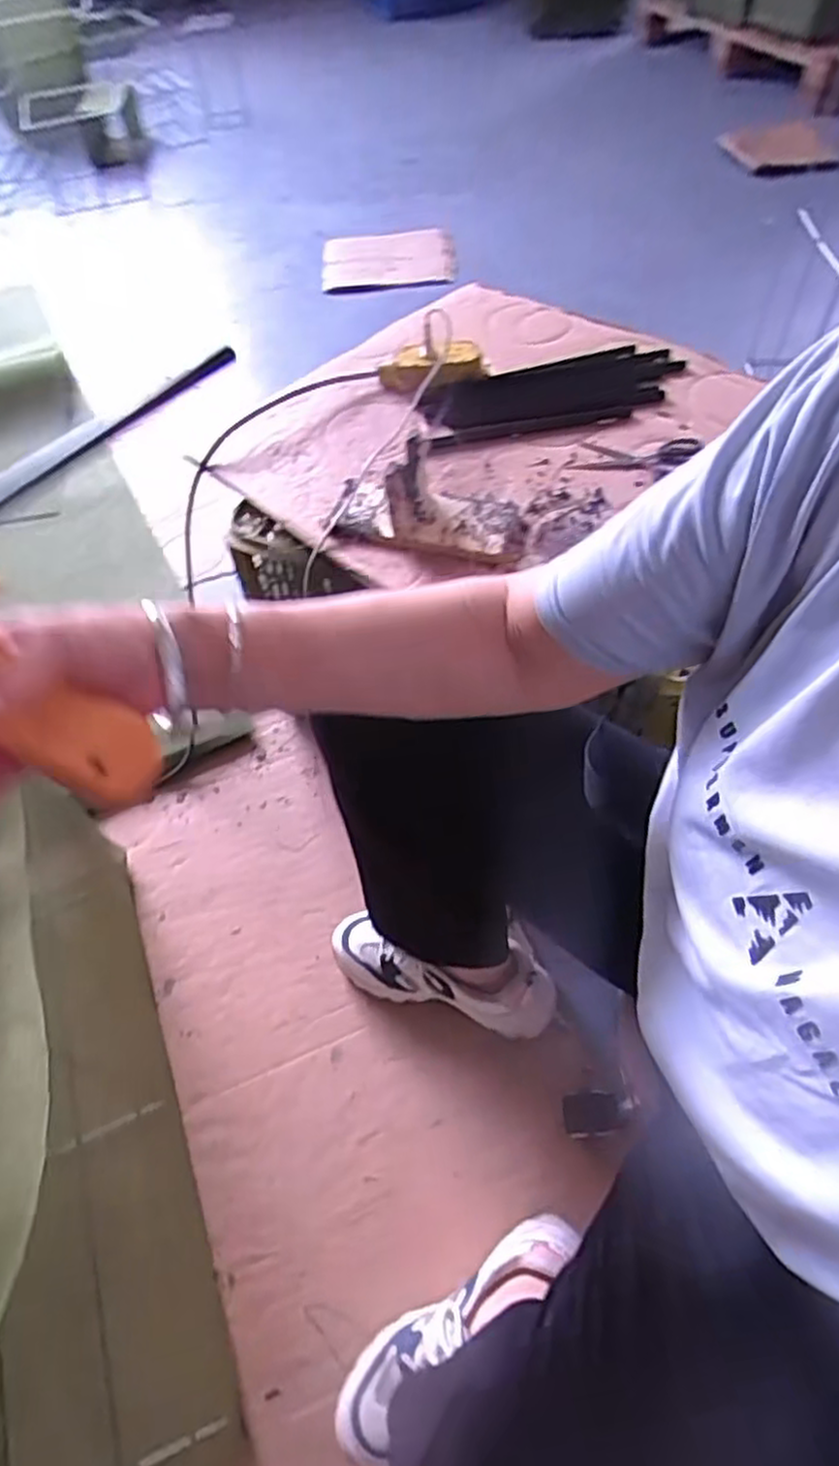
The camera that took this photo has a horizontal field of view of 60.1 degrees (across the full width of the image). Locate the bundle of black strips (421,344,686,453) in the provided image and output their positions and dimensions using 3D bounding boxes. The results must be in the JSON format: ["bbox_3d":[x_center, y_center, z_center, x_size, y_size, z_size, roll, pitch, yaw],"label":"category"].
[{"bbox_3d":[0.166,-0.432,0.912,0.331,0.024,0.145,-12,57,-5],"label":"bundle of black strips"}]

